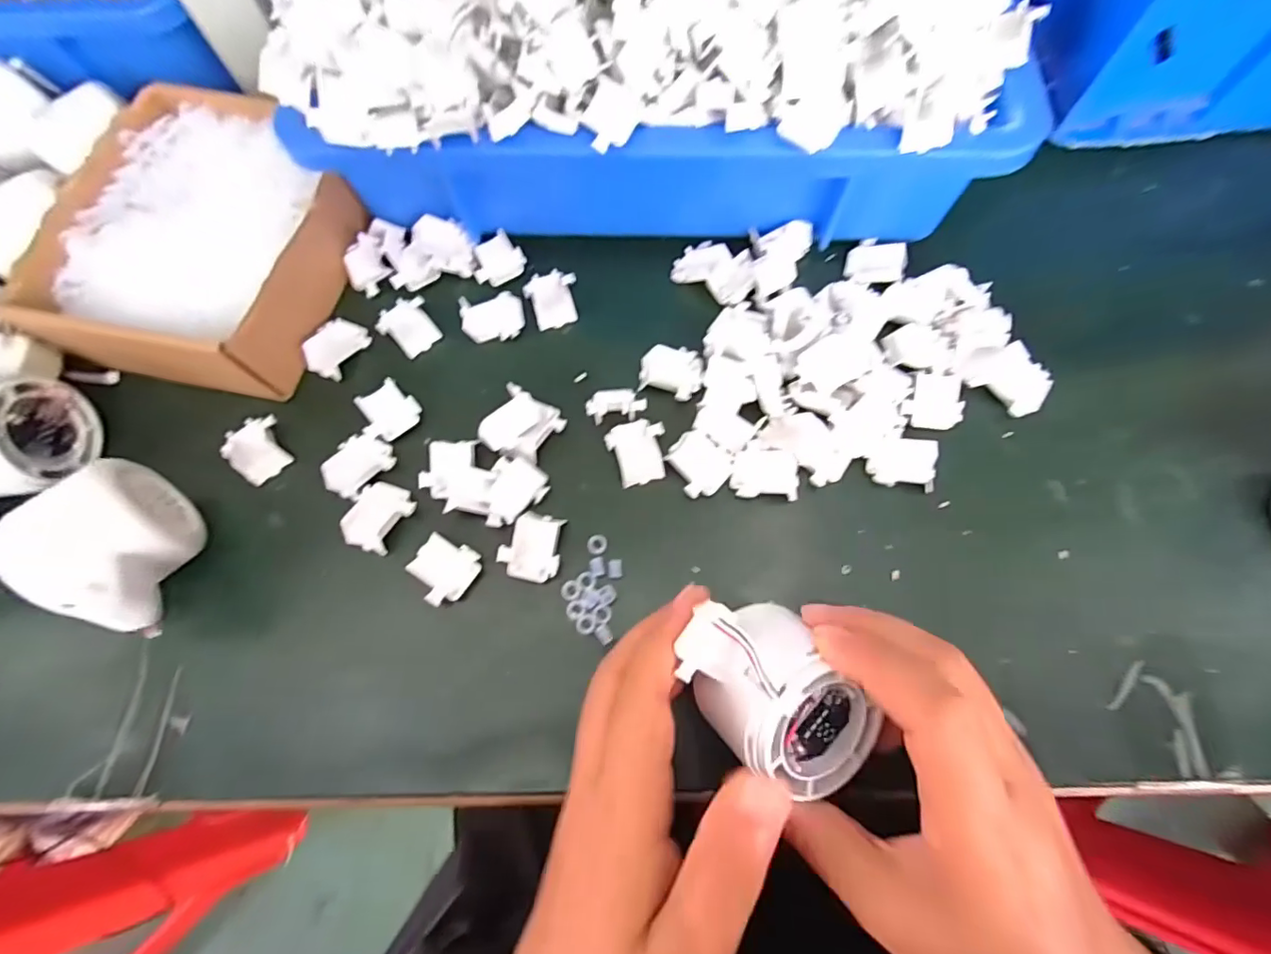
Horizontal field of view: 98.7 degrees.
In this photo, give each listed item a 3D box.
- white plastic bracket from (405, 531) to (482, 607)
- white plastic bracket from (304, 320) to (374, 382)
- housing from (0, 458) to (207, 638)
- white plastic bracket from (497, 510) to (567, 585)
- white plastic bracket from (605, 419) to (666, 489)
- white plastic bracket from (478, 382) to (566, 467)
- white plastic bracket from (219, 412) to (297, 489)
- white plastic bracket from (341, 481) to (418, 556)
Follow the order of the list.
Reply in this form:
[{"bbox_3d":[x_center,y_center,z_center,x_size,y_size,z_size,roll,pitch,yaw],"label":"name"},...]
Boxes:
[{"bbox_3d":[-0.094,0.046,0.268,0.028,0.016,0.030,33,75,12],"label":"white plastic bracket"},{"bbox_3d":[-0.172,-0.074,0.315,0.023,0.014,0.037,34,75,12],"label":"white plastic bracket"},{"bbox_3d":[-0.235,0.038,0.254,0.070,0.055,0.055,39,76,13],"label":"housing"},{"bbox_3d":[-0.051,0.034,0.271,0.029,0.009,0.033,11,71,5],"label":"white plastic bracket"},{"bbox_3d":[0.002,-0.014,0.289,0.030,0.007,0.034,-15,71,-4],"label":"white plastic bracket"},{"bbox_3d":[-0.061,-0.027,0.291,0.035,0.012,0.036,33,75,12],"label":"white plastic bracket"},{"bbox_3d":[-0.204,-0.016,0.295,0.027,0.013,0.032,-37,74,-11],"label":"white plastic bracket"},{"bbox_3d":[-0.131,0.020,0.278,0.029,0.009,0.035,21,73,9],"label":"white plastic bracket"}]

